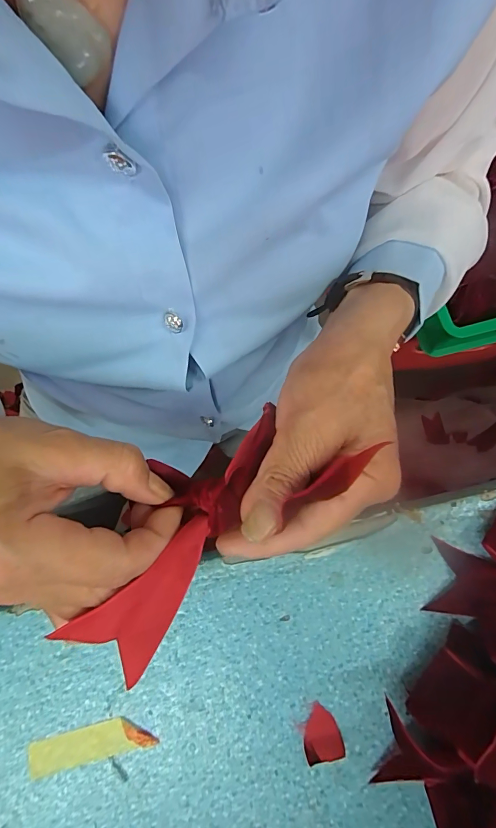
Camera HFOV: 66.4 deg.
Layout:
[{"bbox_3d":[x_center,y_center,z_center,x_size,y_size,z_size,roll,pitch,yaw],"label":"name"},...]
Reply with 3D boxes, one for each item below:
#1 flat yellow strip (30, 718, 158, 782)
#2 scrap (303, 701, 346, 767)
[{"bbox_3d":[-0.090,0.190,0.217,0.072,0.004,0.017,-13,74,-3],"label":"flat yellow strip"},{"bbox_3d":[0.042,0.182,0.216,0.022,0.004,0.027,-11,74,-2],"label":"scrap"}]

